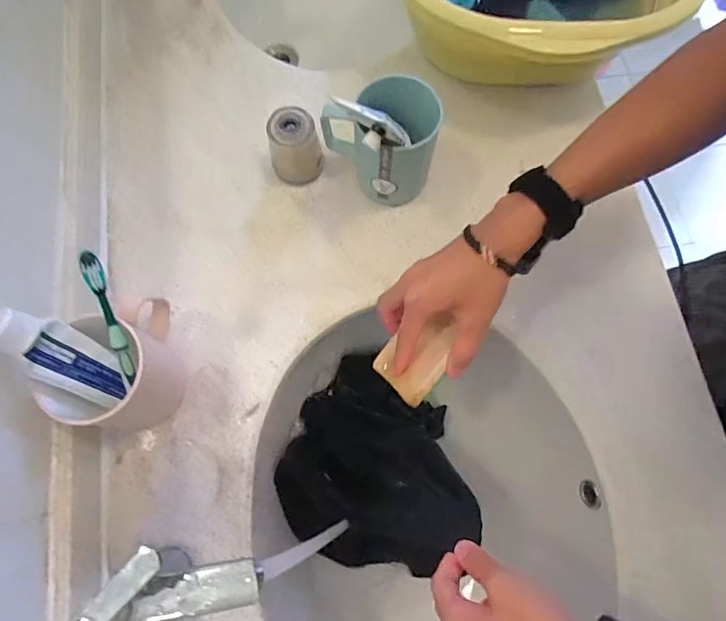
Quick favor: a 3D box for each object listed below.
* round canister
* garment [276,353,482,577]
[{"bbox_3d":[-0.070,-0.170,0.507,0.048,0.076,0.045,0,74,1],"label":"round canister"},{"bbox_3d":[0.010,0.165,0.509,0.197,0.132,0.194,0,74,1],"label":"garment"}]

